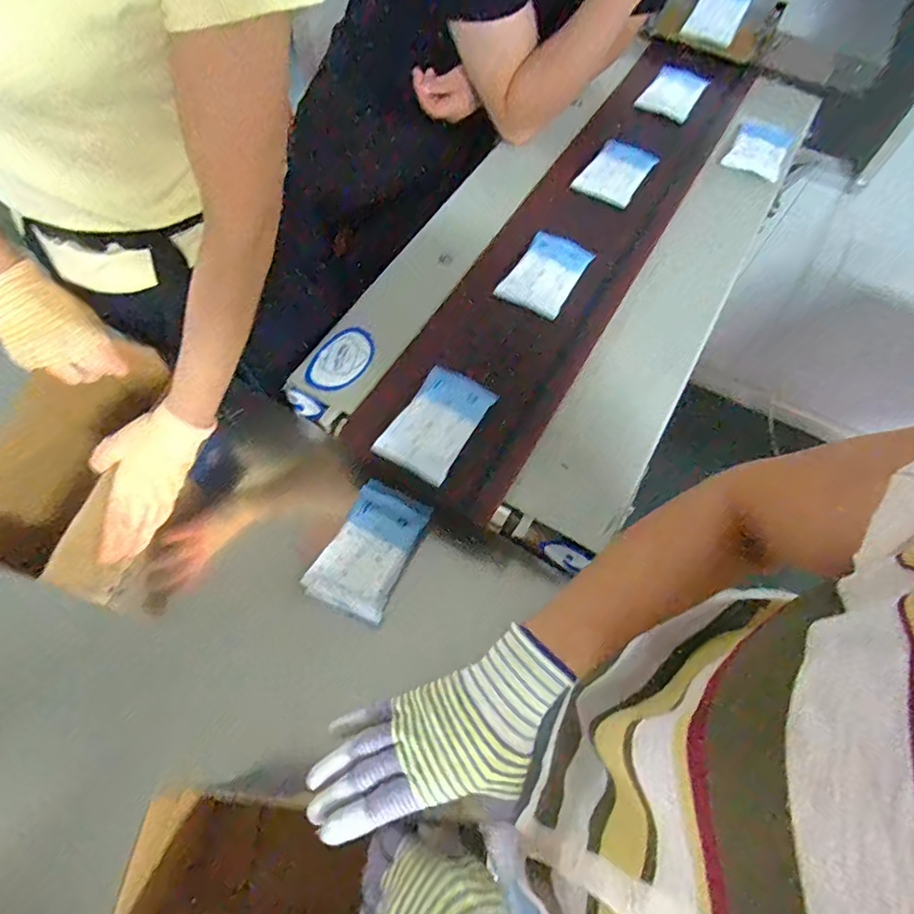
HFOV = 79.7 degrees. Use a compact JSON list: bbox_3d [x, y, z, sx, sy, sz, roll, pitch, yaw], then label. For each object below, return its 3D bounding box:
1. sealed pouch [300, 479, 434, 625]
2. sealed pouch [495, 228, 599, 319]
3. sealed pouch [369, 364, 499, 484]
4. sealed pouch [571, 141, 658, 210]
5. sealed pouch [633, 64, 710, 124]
[{"bbox_3d":[-0.096,0.099,0.613,0.087,0.018,0.147,24,66,8],"label":"sealed pouch"},{"bbox_3d":[0.123,-0.252,0.733,0.088,0.029,0.141,29,67,10],"label":"sealed pouch"},{"bbox_3d":[-0.023,-0.041,0.622,0.084,0.020,0.131,29,67,10],"label":"sealed pouch"},{"bbox_3d":[0.242,-0.430,0.824,0.092,0.015,0.122,34,72,22],"label":"sealed pouch"},{"bbox_3d":[0.362,-0.605,0.905,0.093,0.015,0.107,38,80,24],"label":"sealed pouch"}]

